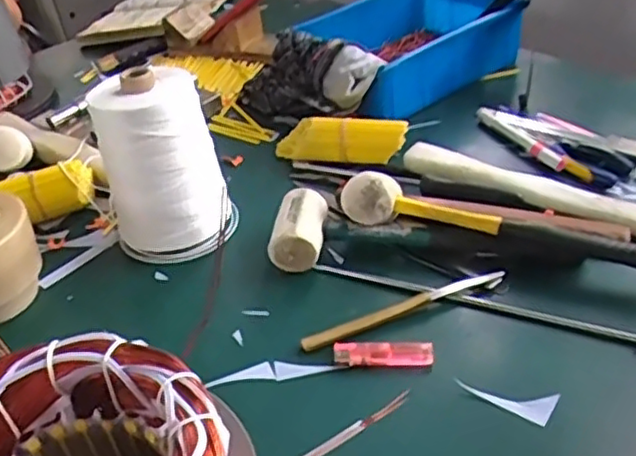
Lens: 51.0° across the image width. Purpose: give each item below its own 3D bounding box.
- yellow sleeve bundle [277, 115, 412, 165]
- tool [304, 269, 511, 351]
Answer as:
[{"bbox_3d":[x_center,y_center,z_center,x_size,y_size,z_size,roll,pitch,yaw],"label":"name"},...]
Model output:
[{"bbox_3d":[0.023,-0.102,0.768,0.159,0.048,0.055,15,42,27],"label":"yellow sleeve bundle"},{"bbox_3d":[0.074,0.068,0.568,0.184,0.014,0.018,-19,39,-15],"label":"tool"}]

